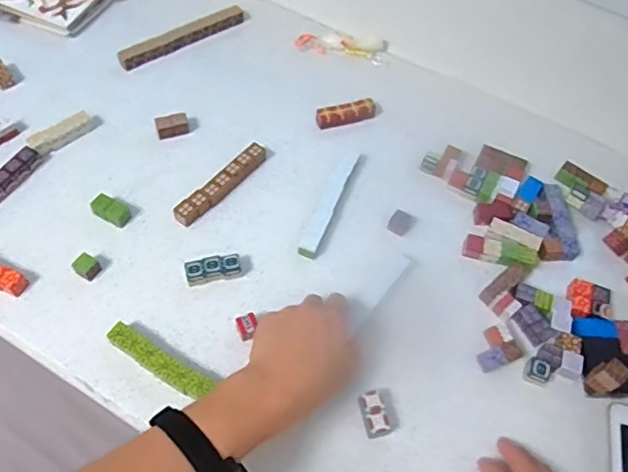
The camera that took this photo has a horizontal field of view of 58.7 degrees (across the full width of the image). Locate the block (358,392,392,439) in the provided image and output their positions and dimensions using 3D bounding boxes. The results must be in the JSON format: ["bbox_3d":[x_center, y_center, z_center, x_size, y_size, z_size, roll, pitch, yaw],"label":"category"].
[{"bbox_3d":[0.060,0.176,0.550,0.027,0.020,0.040,-12,59,-11],"label":"block"}]

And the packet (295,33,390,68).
[{"bbox_3d":[0.043,-0.287,0.841,0.138,0.028,0.049,8,57,1],"label":"packet"}]

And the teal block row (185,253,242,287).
[{"bbox_3d":[-0.113,0.037,0.625,0.061,0.018,0.021,-12,59,-12],"label":"teal block row"}]

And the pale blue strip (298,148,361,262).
[{"bbox_3d":[0.024,-0.046,0.686,0.019,0.021,0.170,22,59,10],"label":"pale blue strip"}]

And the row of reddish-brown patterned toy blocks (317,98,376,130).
[{"bbox_3d":[0.046,-0.167,0.767,0.085,0.021,0.025,-15,60,-13],"label":"row of reddish-brown patterned toy blocks"}]

